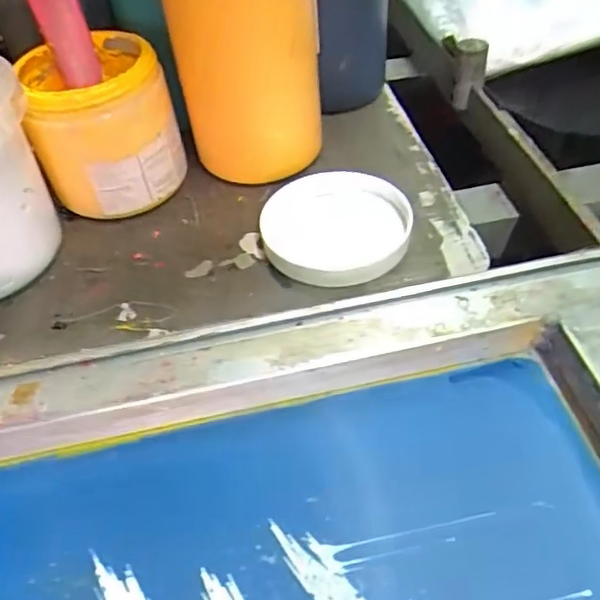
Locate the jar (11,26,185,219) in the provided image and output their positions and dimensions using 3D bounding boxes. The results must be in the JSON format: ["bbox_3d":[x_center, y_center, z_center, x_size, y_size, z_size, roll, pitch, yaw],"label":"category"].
[{"bbox_3d":[-0.127,-0.112,0.400,0.089,0.097,0.084,-3,47,4],"label":"jar"}]

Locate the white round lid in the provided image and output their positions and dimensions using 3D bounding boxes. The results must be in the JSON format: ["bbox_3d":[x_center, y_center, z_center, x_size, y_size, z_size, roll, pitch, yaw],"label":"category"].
[{"bbox_3d":[0.022,-0.046,0.380,0.093,0.015,0.096,-3,47,4],"label":"white round lid"}]

